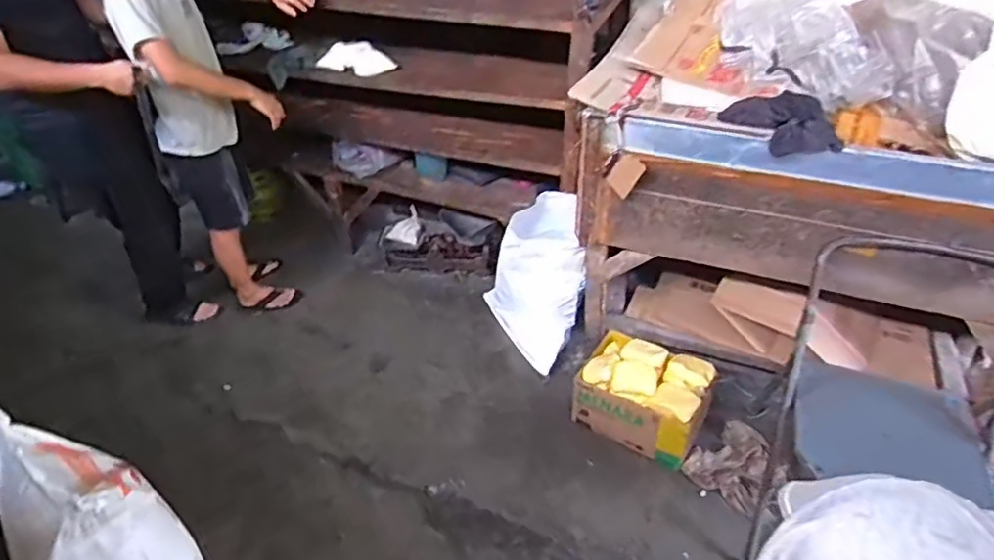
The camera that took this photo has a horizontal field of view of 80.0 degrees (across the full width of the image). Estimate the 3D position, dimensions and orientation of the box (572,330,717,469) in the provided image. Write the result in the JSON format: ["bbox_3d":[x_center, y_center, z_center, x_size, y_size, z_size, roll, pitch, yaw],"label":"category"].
[{"bbox_3d":[0.436,0.343,1.765,0.357,0.237,0.251,21,45,26],"label":"box"}]

